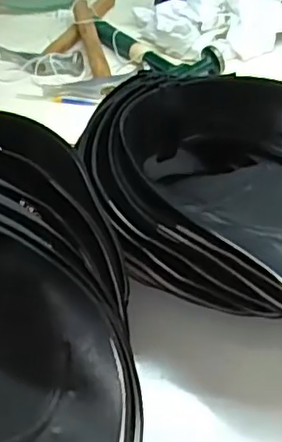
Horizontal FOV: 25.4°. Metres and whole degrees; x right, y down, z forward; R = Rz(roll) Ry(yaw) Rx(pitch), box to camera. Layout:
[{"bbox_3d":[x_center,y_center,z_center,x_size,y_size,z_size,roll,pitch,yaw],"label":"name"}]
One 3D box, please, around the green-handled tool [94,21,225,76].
[{"bbox_3d":[0.016,-0.240,0.867,0.062,0.029,0.213,-35,49,-27],"label":"green-handled tool"}]

